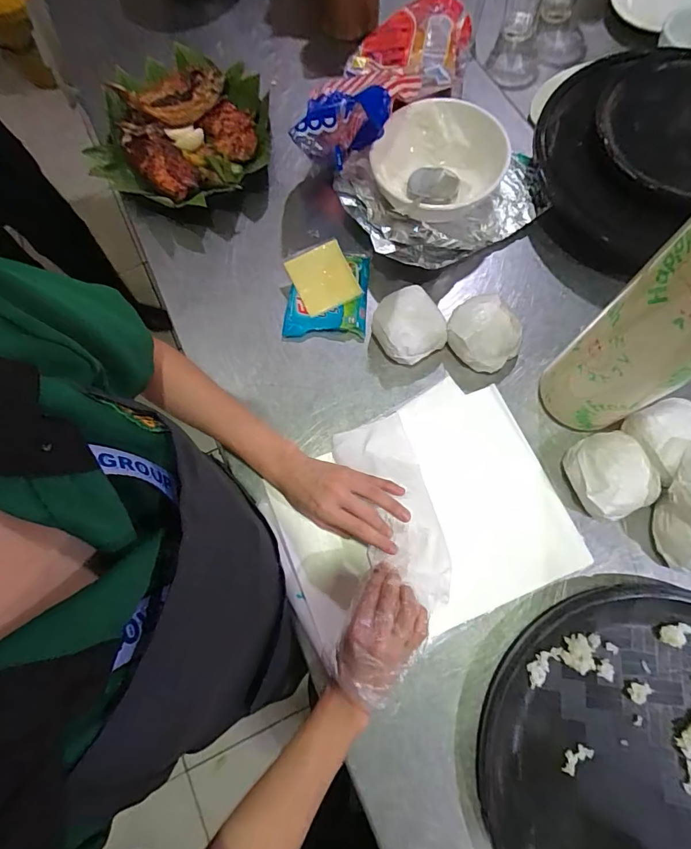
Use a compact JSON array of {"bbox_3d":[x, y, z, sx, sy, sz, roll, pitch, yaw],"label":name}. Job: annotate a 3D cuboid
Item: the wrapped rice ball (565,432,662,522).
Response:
[{"bbox_3d":[0.284,0.055,0.470,0.083,0.052,0.086,-1,74,3],"label":"wrapped rice ball"}]

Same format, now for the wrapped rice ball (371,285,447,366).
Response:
[{"bbox_3d":[0.076,-0.121,0.533,0.077,0.054,0.079,-1,74,3],"label":"wrapped rice ball"}]

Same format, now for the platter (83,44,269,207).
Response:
[{"bbox_3d":[-0.232,-0.430,0.634,0.238,0.063,0.252,-1,74,3],"label":"platter"}]

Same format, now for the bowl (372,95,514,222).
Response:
[{"bbox_3d":[0.116,-0.330,0.566,0.158,0.062,0.185,27,76,10],"label":"bowl"}]

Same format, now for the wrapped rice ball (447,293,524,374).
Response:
[{"bbox_3d":[0.166,-0.110,0.521,0.076,0.053,0.085,-41,75,-10],"label":"wrapped rice ball"}]

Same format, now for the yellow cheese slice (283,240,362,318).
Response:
[{"bbox_3d":[-0.029,-0.191,0.564,0.075,0.008,0.084,-25,79,4],"label":"yellow cheese slice"}]

